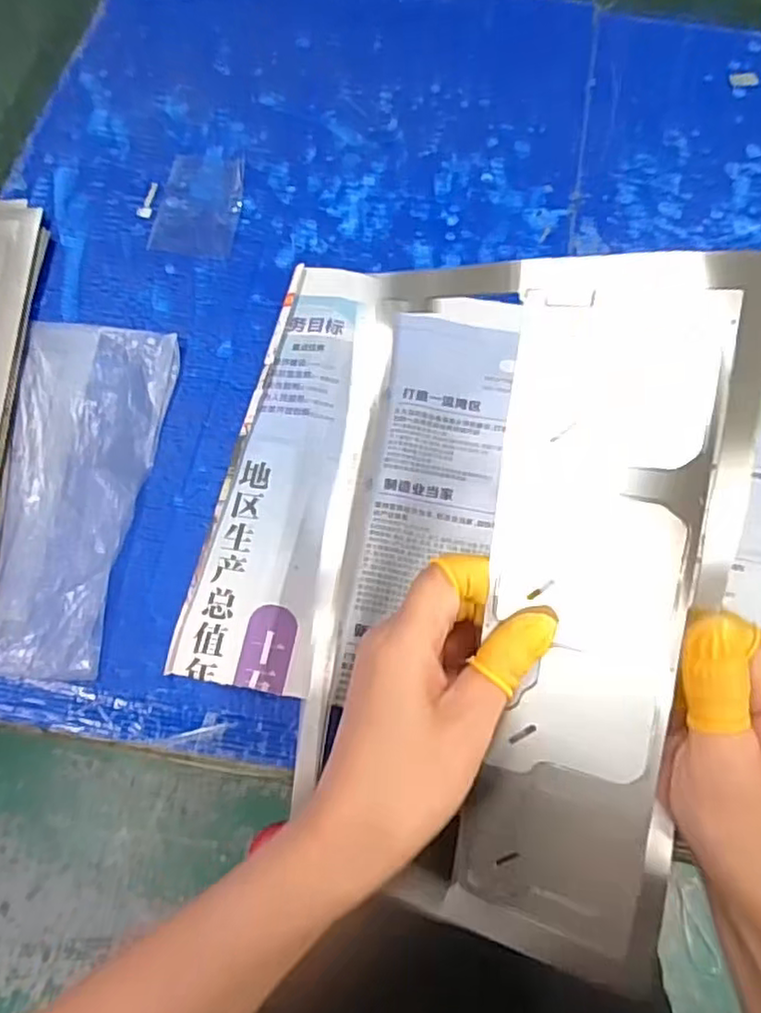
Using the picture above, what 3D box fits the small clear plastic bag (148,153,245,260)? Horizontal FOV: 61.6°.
[{"bbox_3d":[-0.127,-0.216,0.453,0.057,0.004,0.088,6,70,1],"label":"small clear plastic bag"}]

